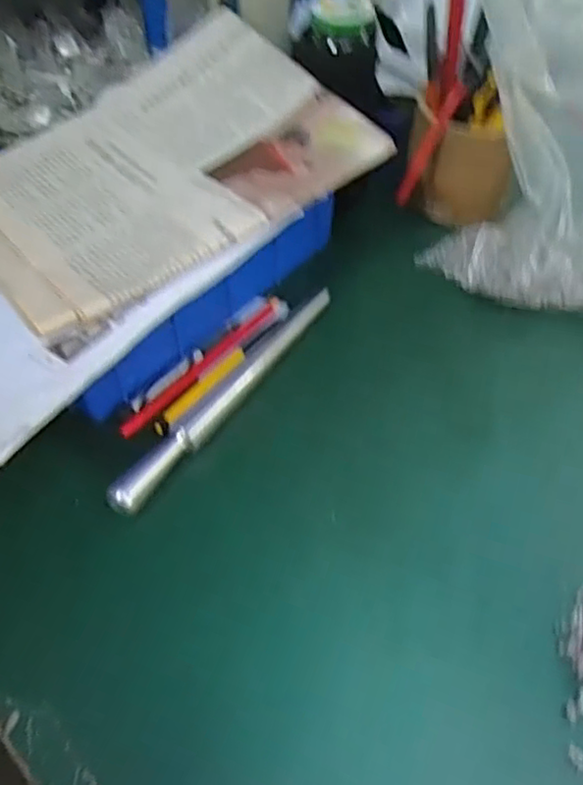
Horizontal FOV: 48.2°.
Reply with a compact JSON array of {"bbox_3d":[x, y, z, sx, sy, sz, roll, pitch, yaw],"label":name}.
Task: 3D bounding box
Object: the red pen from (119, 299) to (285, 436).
[{"bbox_3d":[-0.061,-0.022,0.479,0.016,0.008,0.163,31,56,24],"label":"red pen"}]

